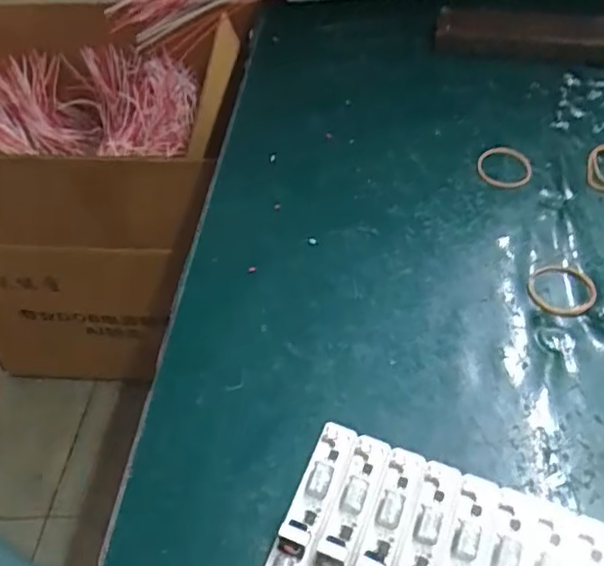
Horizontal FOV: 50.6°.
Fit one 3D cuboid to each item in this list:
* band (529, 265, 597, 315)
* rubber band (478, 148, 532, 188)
[{"bbox_3d":[0.126,0.003,0.309,0.031,0.004,0.029,-1,52,1],"label":"band"},{"bbox_3d":[0.115,-0.066,0.363,0.030,0.005,0.032,-1,52,1],"label":"rubber band"}]

